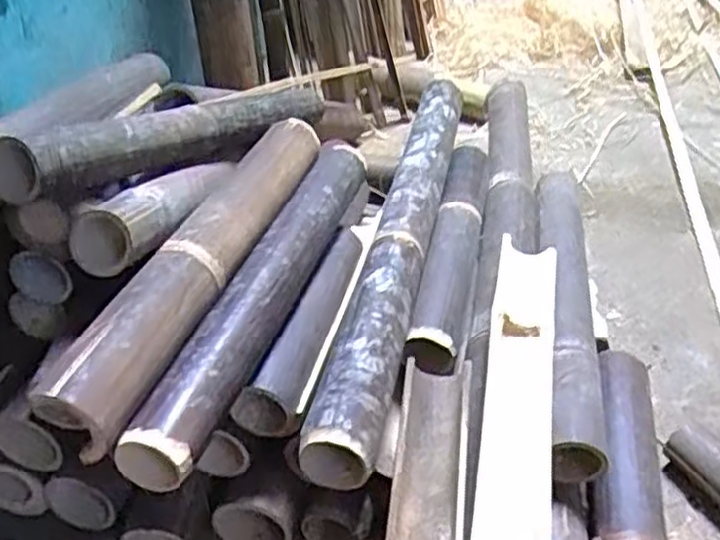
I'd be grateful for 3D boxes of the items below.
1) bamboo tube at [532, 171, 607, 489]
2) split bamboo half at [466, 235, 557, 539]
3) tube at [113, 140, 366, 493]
[{"bbox_3d":[0.238,0.033,0.869,0.063,0.055,0.482,4,36,7],"label":"bamboo tube"},{"bbox_3d":[0.147,0.126,0.704,0.068,0.044,0.433,6,37,10],"label":"split bamboo half"},{"bbox_3d":[-0.084,0.005,0.734,0.061,0.053,0.481,10,37,16],"label":"tube"}]

